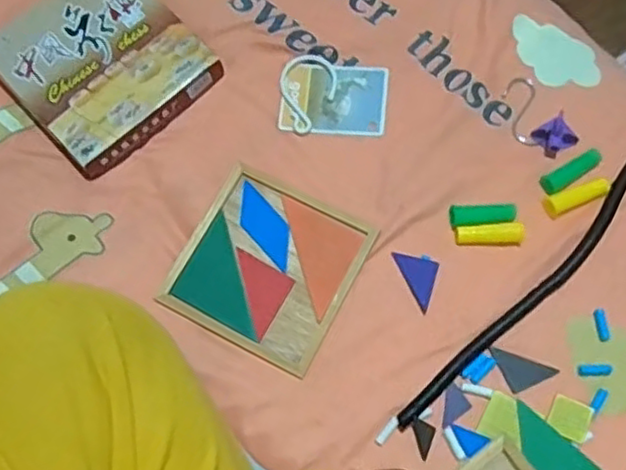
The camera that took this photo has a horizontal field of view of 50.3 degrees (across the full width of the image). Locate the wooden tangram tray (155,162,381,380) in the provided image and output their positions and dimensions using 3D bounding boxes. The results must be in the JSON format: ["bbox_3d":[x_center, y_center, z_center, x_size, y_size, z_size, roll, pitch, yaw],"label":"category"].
[{"bbox_3d":[-0.038,0.025,0.580,0.144,0.007,0.145,27,74,10],"label":"wooden tangram tray"}]

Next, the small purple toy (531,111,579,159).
[{"bbox_3d":[0.218,-0.090,0.598,0.028,0.018,0.031,-32,73,-8],"label":"small purple toy"}]

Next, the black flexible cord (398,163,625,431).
[{"bbox_3d":[0.197,0.036,0.563,0.029,0.009,0.343,42,78,14],"label":"black flexible cord"}]

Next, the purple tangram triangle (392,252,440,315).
[{"bbox_3d":[0.084,0.039,0.570,0.039,0.004,0.042,17,73,7],"label":"purple tangram triangle"}]

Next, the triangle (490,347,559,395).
[{"bbox_3d":[0.176,0.106,0.555,0.039,0.004,0.039,-24,72,-6],"label":"triangle"}]

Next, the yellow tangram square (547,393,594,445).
[{"bbox_3d":[0.208,0.148,0.537,0.031,0.004,0.030,26,74,10],"label":"yellow tangram square"}]

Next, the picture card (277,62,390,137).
[{"bbox_3d":[0.020,-0.129,0.631,0.097,0.006,0.070,6,72,4],"label":"picture card"}]

